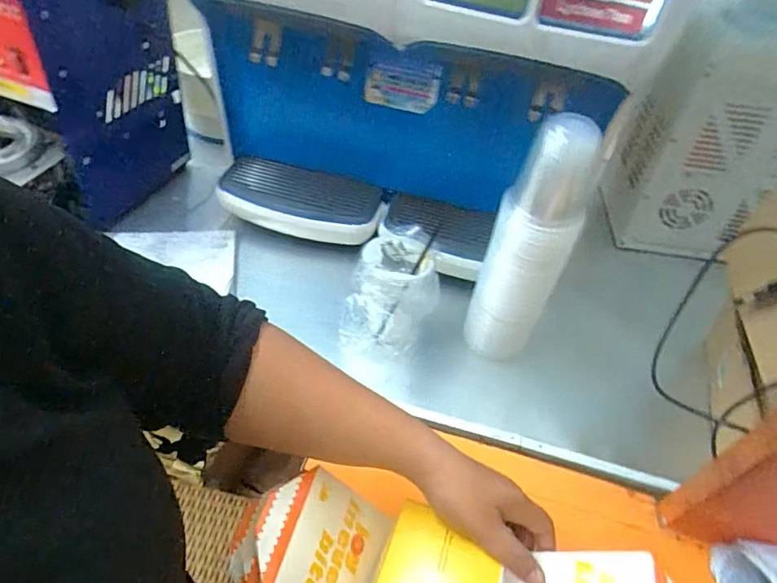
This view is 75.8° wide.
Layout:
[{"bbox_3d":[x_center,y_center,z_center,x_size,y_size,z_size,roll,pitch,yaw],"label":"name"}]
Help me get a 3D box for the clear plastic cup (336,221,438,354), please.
[{"bbox_3d":[0.004,0.003,0.651,0.117,0.137,0.094,12,46,4],"label":"clear plastic cup"}]

